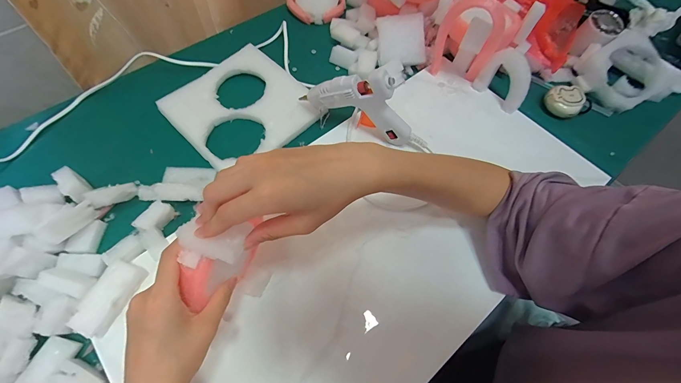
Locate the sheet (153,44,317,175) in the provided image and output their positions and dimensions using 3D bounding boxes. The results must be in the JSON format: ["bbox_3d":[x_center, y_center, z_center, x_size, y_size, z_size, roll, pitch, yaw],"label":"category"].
[{"bbox_3d":[-0.147,-0.129,0.443,0.180,0.012,0.183,-37,70,-18],"label":"sheet"}]

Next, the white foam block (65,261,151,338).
[{"bbox_3d":[-0.239,0.110,0.315,0.036,0.019,0.072,20,65,9],"label":"white foam block"}]

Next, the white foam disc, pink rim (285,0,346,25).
[{"bbox_3d":[-0.038,-0.347,0.550,0.093,0.022,0.093,0,63,-1],"label":"white foam disc, pink rim"}]

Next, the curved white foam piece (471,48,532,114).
[{"bbox_3d":[0.241,-0.163,0.439,0.031,0.065,0.074,-38,70,-18],"label":"curved white foam piece"}]

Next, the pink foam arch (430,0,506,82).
[{"bbox_3d":[0.178,-0.211,0.426,0.081,0.133,0.030,15,64,6],"label":"pink foam arch"}]

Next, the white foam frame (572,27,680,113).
[{"bbox_3d":[0.465,-0.195,0.477,0.174,0.049,0.118,-22,66,-12],"label":"white foam frame"}]

